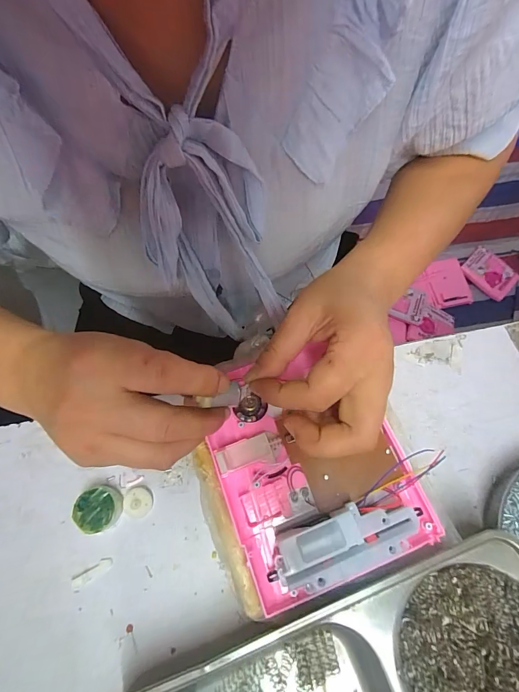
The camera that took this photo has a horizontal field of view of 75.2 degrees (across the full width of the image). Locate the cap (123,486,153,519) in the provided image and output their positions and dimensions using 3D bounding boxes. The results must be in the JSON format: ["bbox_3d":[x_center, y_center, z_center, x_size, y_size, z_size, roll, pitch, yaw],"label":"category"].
[{"bbox_3d":[-0.100,0.127,0.275,0.023,0.007,0.023,0,66,0],"label":"cap"}]

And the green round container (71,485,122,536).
[{"bbox_3d":[-0.129,0.130,0.269,0.034,0.018,0.033,0,66,0],"label":"green round container"}]

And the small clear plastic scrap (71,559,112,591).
[{"bbox_3d":[-0.129,0.174,0.258,0.031,0.004,0.009,-32,69,-13],"label":"small clear plastic scrap"}]

